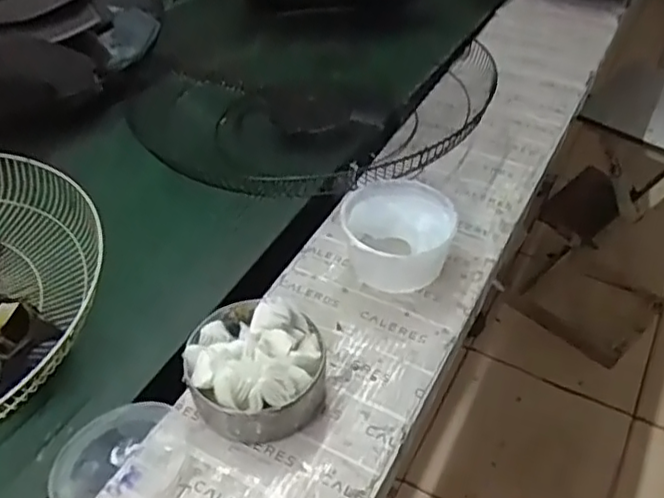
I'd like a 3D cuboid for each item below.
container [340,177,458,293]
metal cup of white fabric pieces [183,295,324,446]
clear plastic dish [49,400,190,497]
[{"bbox_3d":[0.068,-0.011,0.695,0.110,0.067,0.114,9,45,12],"label":"container"},{"bbox_3d":[-0.066,0.101,0.578,0.112,0.077,0.111,-1,43,1],"label":"metal cup of white fabric pieces"},{"bbox_3d":[-0.178,0.176,0.566,0.108,0.017,0.104,7,44,10],"label":"clear plastic dish"}]

